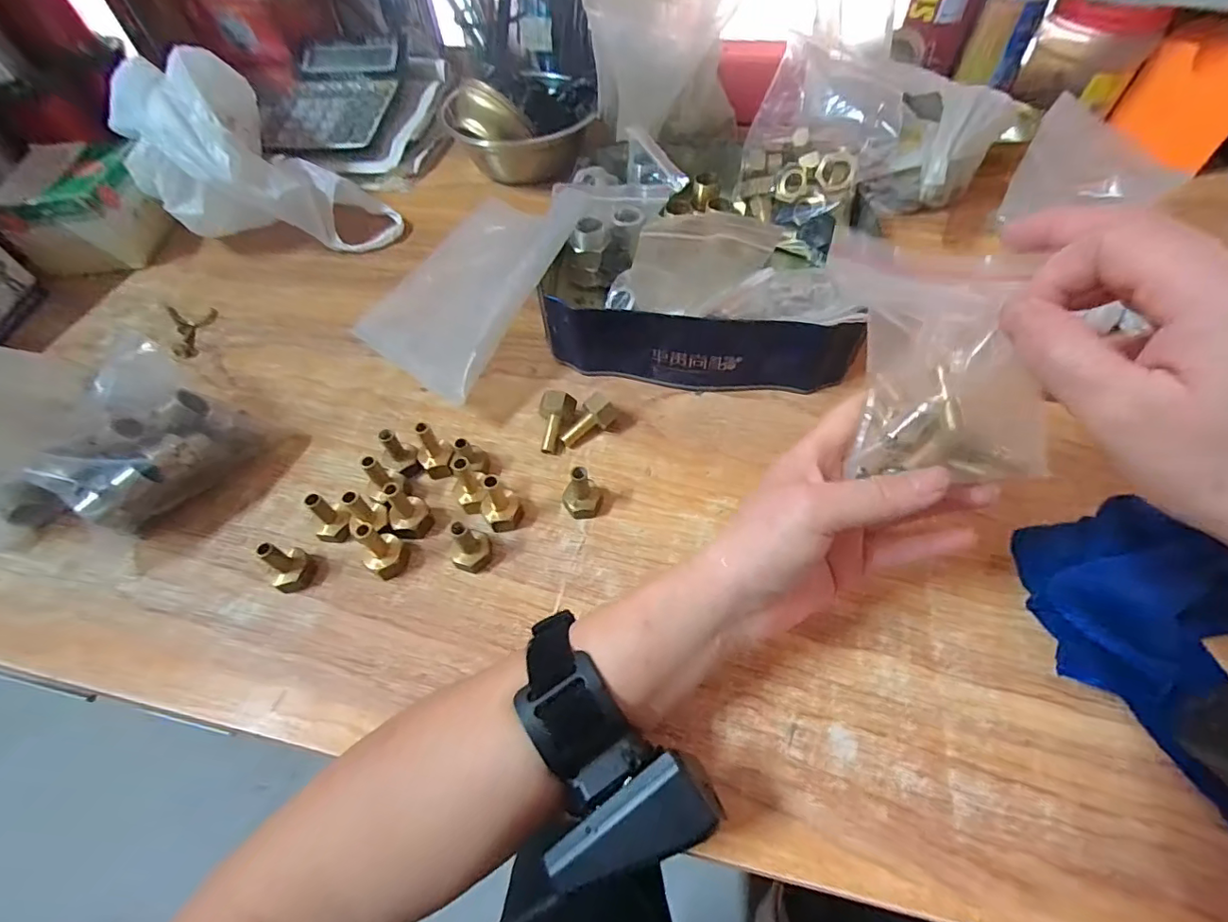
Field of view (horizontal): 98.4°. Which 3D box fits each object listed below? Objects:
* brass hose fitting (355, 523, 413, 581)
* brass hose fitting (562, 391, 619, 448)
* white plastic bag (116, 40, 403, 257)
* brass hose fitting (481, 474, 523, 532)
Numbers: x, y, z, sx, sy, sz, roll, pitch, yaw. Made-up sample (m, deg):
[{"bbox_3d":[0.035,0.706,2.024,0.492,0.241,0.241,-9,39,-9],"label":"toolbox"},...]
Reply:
[{"bbox_3d":[-0.138,0.052,0.312,0.024,0.034,0.023,-1,55,2],"label":"brass hose fitting"},{"bbox_3d":[-0.018,-0.027,0.371,0.043,0.019,0.022,-45,67,-8],"label":"brass hose fitting"},{"bbox_3d":[-0.342,-0.277,0.489,0.222,0.121,0.147,36,64,24],"label":"white plastic bag"},{"bbox_3d":[-0.070,0.025,0.323,0.023,0.042,0.021,-1,55,2],"label":"brass hose fitting"}]

